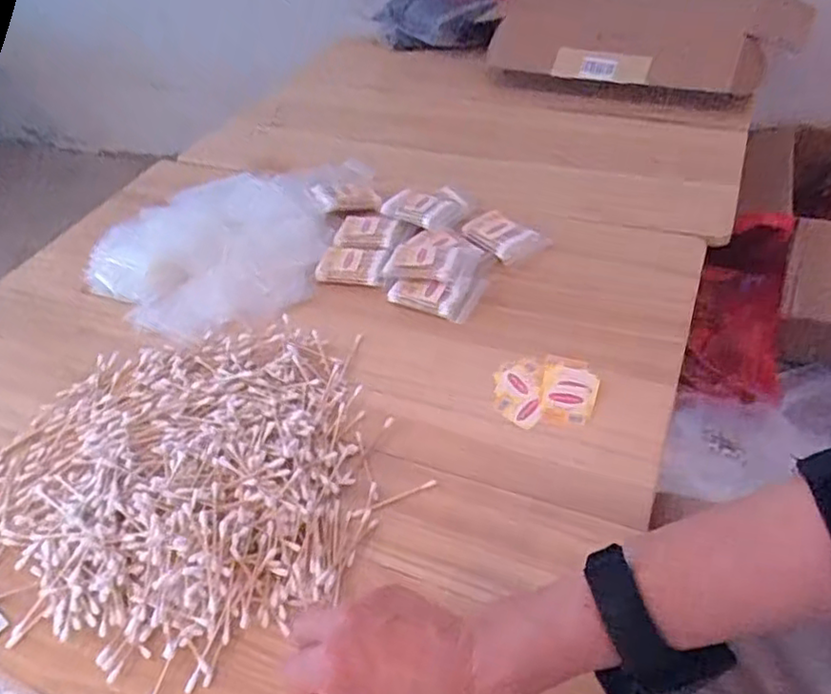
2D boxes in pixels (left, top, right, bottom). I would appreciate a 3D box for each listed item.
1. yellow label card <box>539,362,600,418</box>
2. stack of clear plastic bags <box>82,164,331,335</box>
[{"bbox_3d":[0.138,0.037,0.583,0.048,0.004,0.054,11,45,18],"label":"yellow label card"},{"bbox_3d":[-0.218,-0.125,0.780,0.252,0.052,0.290,29,53,32],"label":"stack of clear plastic bags"}]

